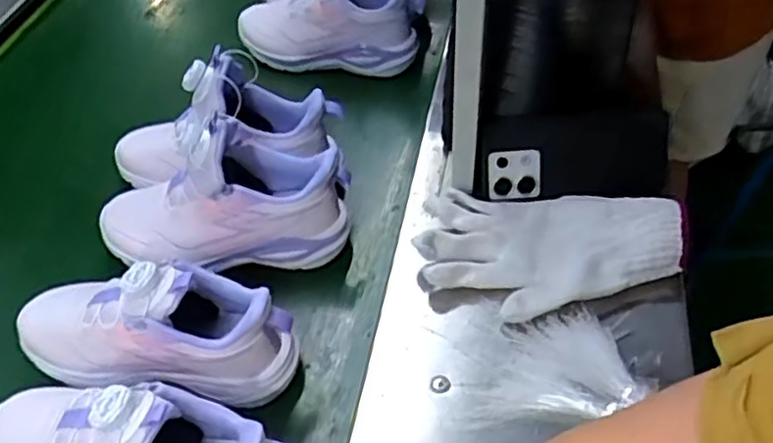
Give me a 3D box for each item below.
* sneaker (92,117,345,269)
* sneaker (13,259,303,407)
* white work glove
[{"bbox_3d":[-0.143,-0.023,0.594,0.219,0.130,0.088,0,47,3],"label":"sneaker"},{"bbox_3d":[-0.176,0.072,0.511,0.225,0.100,0.076,6,48,9],"label":"sneaker"},{"bbox_3d":[0.131,0.016,0.560,0.204,0.032,0.130,3,48,6],"label":"white work glove"}]

